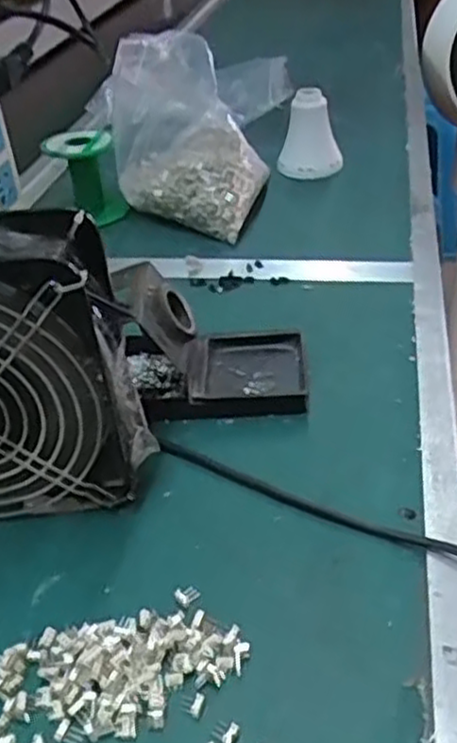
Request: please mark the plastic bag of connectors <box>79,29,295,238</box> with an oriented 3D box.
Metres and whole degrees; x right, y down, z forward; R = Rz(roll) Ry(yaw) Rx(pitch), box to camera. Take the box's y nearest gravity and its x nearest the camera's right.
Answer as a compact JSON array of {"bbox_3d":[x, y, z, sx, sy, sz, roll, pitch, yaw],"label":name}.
[{"bbox_3d":[-0.041,-0.212,0.645,0.158,0.146,0.102,17,43,28],"label":"plastic bag of connectors"}]

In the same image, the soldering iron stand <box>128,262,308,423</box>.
[{"bbox_3d":[-0.011,-0.022,0.448,0.113,0.072,0.072,-1,37,7],"label":"soldering iron stand"}]

